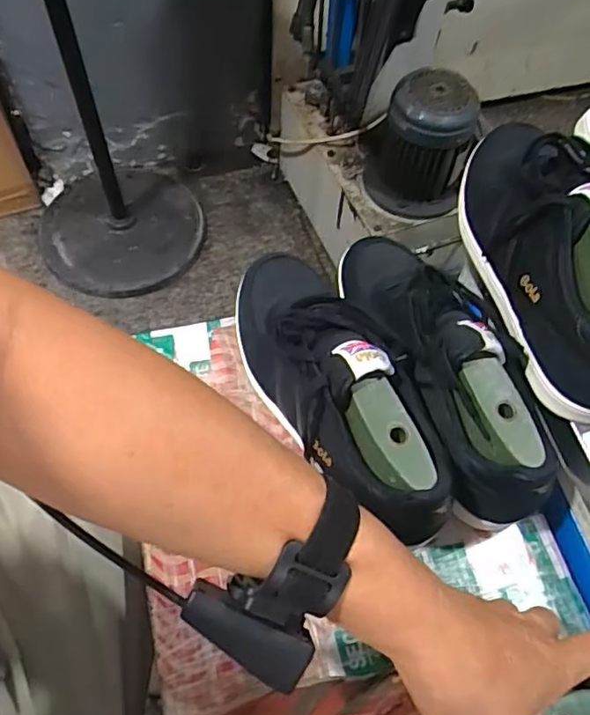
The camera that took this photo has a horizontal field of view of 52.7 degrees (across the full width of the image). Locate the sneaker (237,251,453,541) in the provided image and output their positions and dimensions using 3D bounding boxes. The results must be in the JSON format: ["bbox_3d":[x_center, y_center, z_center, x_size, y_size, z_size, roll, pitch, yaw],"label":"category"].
[{"bbox_3d":[0.029,0.017,0.462,0.091,0.085,0.264,-26,65,-17],"label":"sneaker"}]

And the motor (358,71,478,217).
[{"bbox_3d":[0.244,-0.423,1.174,0.182,0.239,0.174,1,60,-2],"label":"motor"}]

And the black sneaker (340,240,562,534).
[{"bbox_3d":[0.117,-0.002,0.473,0.090,0.090,0.258,-15,62,-11],"label":"black sneaker"}]

